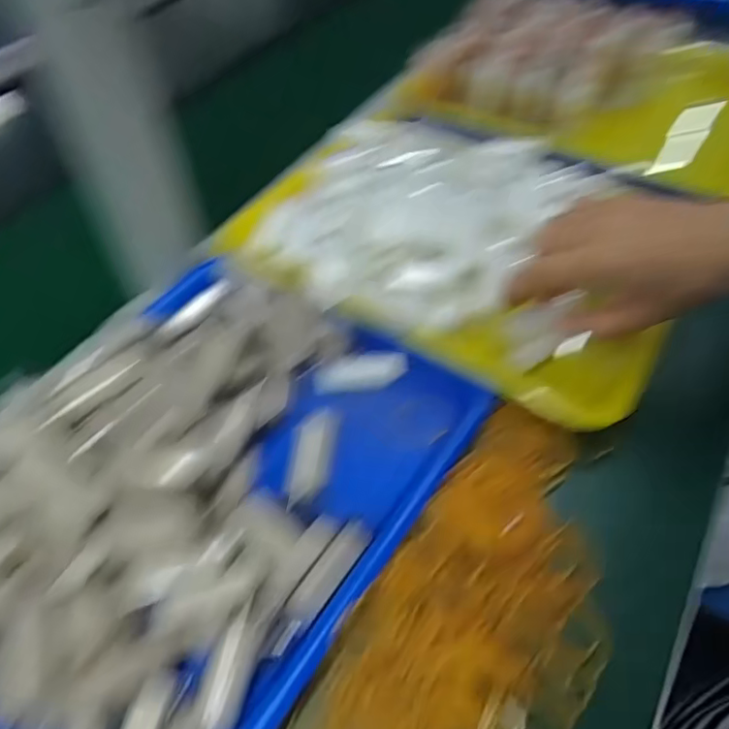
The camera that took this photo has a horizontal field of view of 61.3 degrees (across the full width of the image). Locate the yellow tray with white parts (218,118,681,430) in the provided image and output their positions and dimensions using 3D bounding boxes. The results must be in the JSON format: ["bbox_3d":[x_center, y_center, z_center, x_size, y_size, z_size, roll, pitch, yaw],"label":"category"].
[{"bbox_3d":[0.072,-0.105,0.484,0.331,0.042,0.234,26,56,20],"label":"yellow tray with white parts"}]

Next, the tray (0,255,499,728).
[{"bbox_3d":[-0.100,0.059,0.352,0.238,0.053,0.314,28,57,22],"label":"tray"}]

